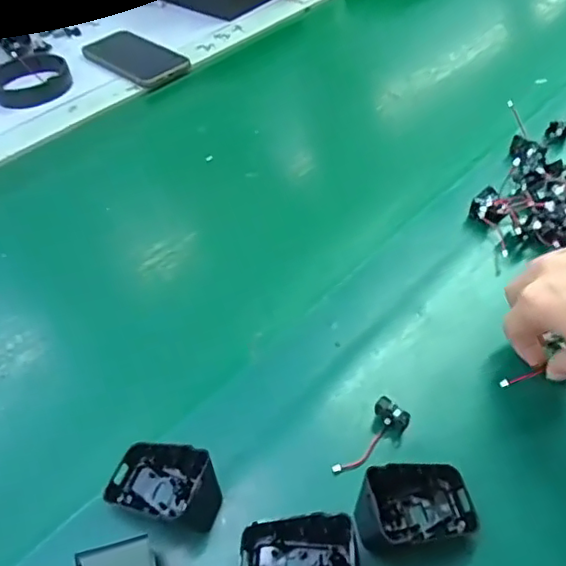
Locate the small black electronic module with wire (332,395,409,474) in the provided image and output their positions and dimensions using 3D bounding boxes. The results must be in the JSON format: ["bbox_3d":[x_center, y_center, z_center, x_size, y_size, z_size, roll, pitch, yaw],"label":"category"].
[{"bbox_3d":[0.061,0.103,0.379,0.024,0.016,0.065,29,57,27],"label":"small black electronic module with wire"}]

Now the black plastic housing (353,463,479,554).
[{"bbox_3d":[0.080,0.131,0.338,0.069,0.043,0.041,-13,49,-6],"label":"black plastic housing"}]

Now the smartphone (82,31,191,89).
[{"bbox_3d":[-0.206,-0.308,0.775,0.078,0.008,0.172,-38,56,-26],"label":"smartphone"}]

